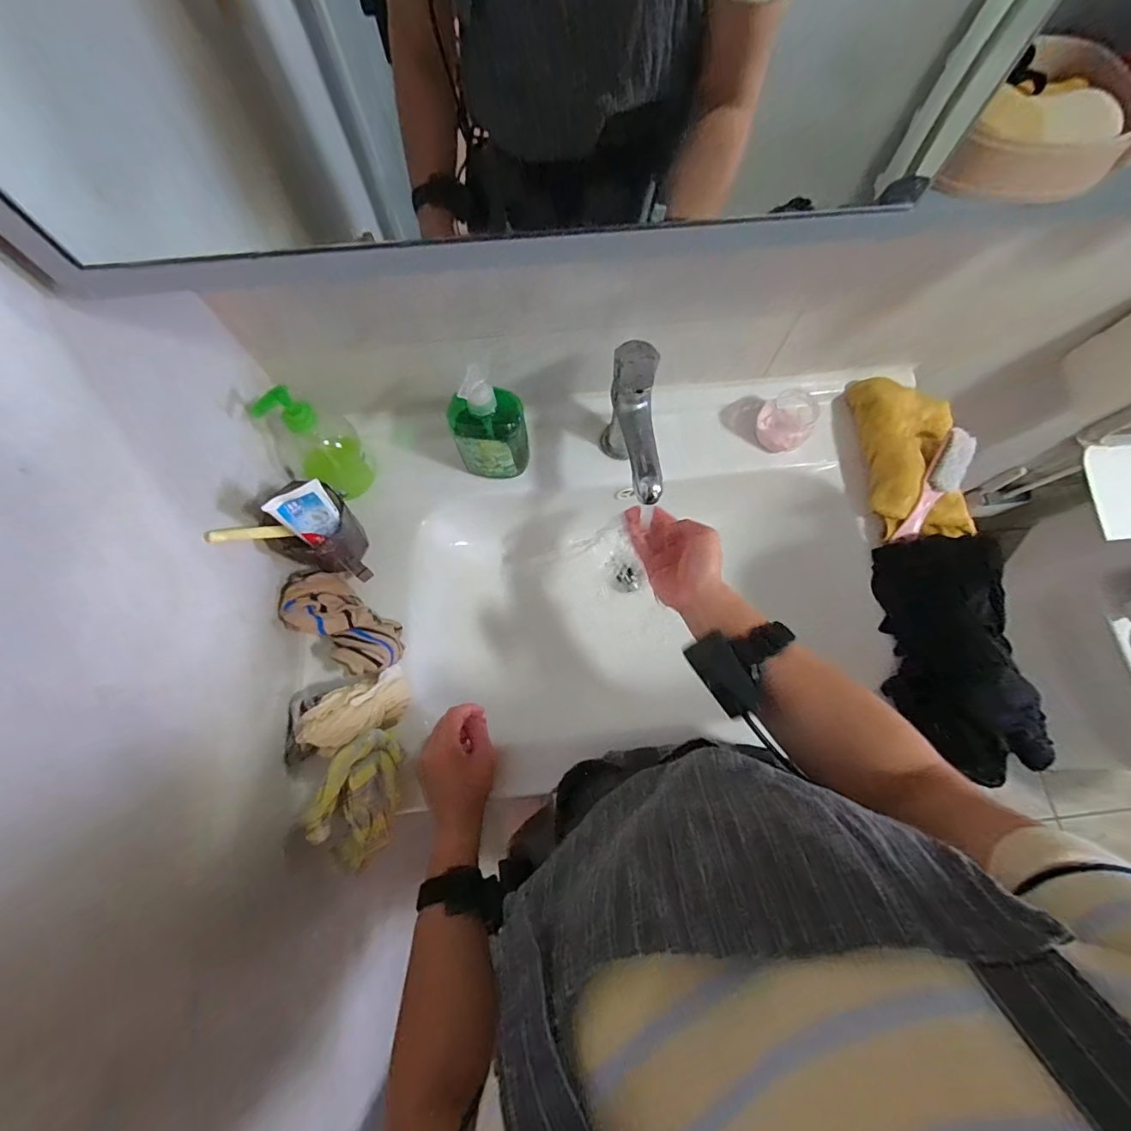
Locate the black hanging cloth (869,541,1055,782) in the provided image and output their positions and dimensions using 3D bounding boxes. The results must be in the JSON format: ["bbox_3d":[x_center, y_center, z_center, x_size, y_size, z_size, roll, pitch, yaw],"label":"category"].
[{"bbox_3d":[0.410,0.088,0.507,0.094,0.084,0.251,-5,74,-1],"label":"black hanging cloth"}]

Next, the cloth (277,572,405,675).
[{"bbox_3d":[-0.244,0.062,0.523,0.140,0.060,0.070,39,77,10],"label":"cloth"}]

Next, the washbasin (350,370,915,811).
[{"bbox_3d":[0.084,0.014,0.631,0.656,0.165,0.454,-5,74,-1],"label":"washbasin"}]

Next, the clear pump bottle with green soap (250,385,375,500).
[{"bbox_3d":[-0.283,-0.141,0.530,0.086,0.151,0.090,43,78,11],"label":"clear pump bottle with green soap"}]

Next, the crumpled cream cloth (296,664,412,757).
[{"bbox_3d":[-0.218,0.153,0.503,0.111,0.026,0.056,-24,73,-33],"label":"crumpled cream cloth"}]

